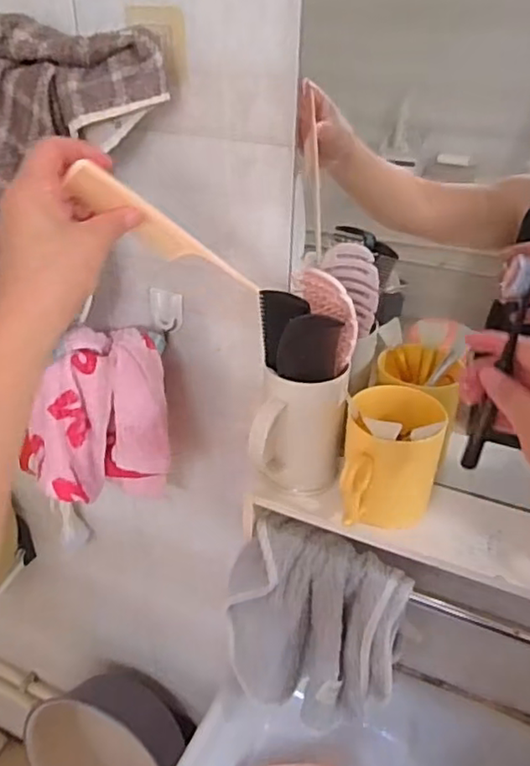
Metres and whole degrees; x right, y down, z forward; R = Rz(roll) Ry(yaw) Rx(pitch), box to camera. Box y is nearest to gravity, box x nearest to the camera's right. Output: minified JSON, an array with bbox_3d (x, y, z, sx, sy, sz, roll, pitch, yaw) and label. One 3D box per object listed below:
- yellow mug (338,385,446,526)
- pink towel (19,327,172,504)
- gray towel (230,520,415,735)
[{"bbox_3d":[0.114,0.067,0.553,0.084,0.113,0.104,10,33,13],"label":"yellow mug"},{"bbox_3d":[-0.180,0.051,0.680,0.148,0.200,0.088,-4,33,-8],"label":"pink towel"},{"bbox_3d":[0.050,0.262,0.651,0.190,0.217,0.080,9,33,12],"label":"gray towel"}]

